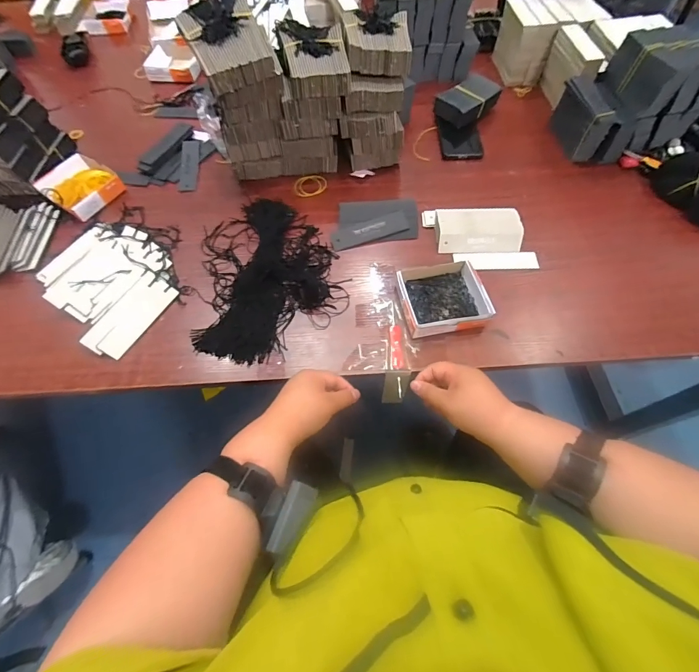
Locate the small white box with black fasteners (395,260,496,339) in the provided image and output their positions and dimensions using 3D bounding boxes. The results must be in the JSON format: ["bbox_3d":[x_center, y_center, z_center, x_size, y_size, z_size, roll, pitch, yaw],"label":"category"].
[{"bbox_3d":[0.131,-0.055,0.532,0.121,0.035,0.115,-6,62,-2],"label":"small white box with black fasteners"}]

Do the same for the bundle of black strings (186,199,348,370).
[{"bbox_3d":[-0.129,-0.106,0.570,0.218,0.035,0.303,-11,62,-4],"label":"bundle of black strings"}]

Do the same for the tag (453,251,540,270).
[{"bbox_3d":[0.229,-0.118,0.580,0.124,0.005,0.032,-1,71,5],"label":"tag"}]

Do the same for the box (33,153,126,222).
[{"bbox_3d":[-0.483,-0.271,0.664,0.135,0.030,0.104,33,67,17],"label":"box"}]

